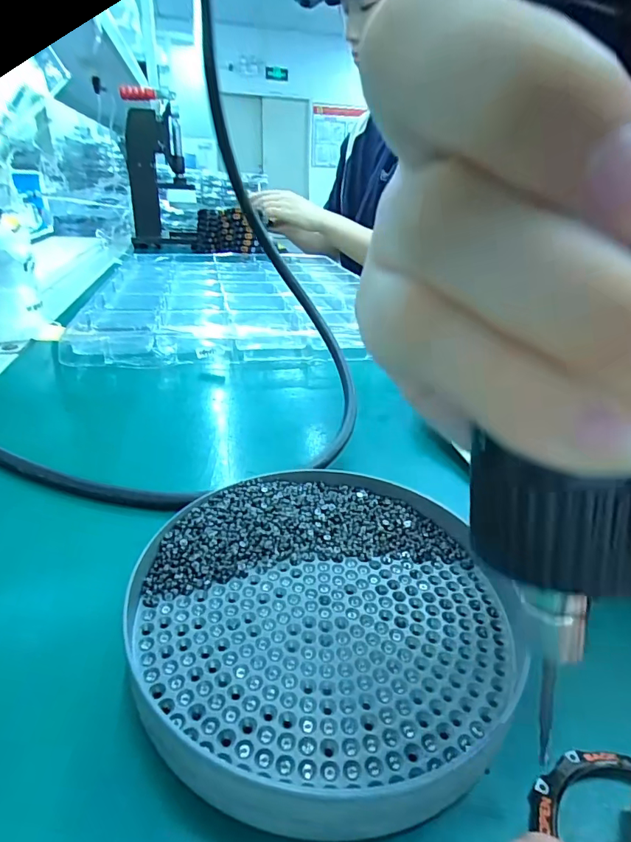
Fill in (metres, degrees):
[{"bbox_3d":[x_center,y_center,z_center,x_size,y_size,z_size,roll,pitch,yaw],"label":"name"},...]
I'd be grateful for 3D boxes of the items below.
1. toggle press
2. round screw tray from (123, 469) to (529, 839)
[{"bbox_3d":[-0.290,-0.456,0.865,0.103,0.249,0.094,-6,29,-17],"label":"toggle press"},{"bbox_3d":[0.004,0.054,0.146,0.113,0.015,0.110,2,28,-1],"label":"round screw tray"}]

